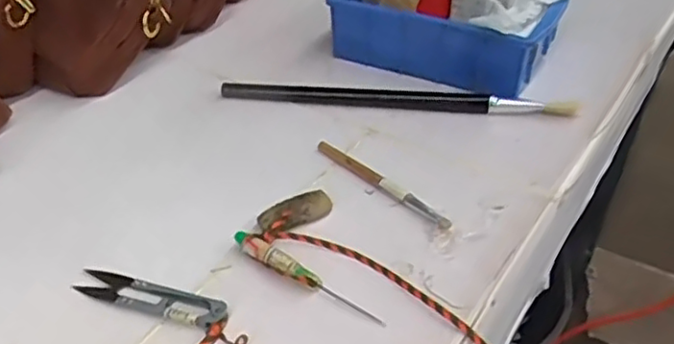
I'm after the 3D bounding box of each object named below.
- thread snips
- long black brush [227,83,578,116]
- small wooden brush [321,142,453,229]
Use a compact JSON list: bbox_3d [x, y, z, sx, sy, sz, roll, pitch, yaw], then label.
[{"bbox_3d":[-0.115,0.075,0.423,0.100,0.005,0.024,16,41,18],"label":"thread snips"},{"bbox_3d":[0.049,-0.061,0.577,0.294,0.015,0.016,6,39,6],"label":"long black brush"},{"bbox_3d":[0.032,0.007,0.506,0.009,0.009,0.131,-27,46,-30],"label":"small wooden brush"}]

